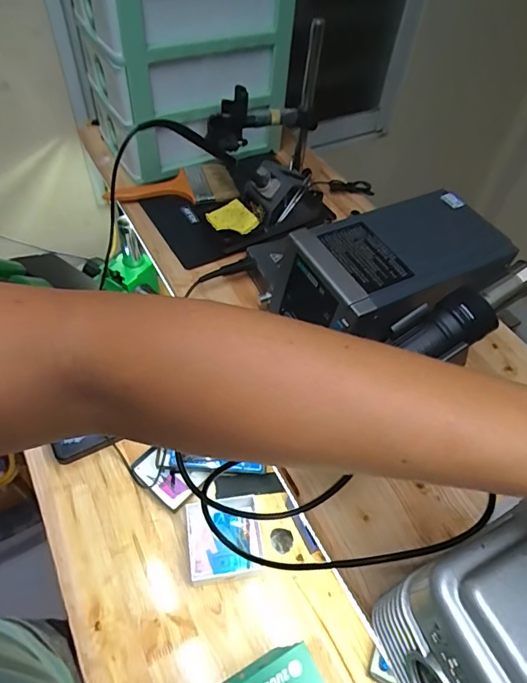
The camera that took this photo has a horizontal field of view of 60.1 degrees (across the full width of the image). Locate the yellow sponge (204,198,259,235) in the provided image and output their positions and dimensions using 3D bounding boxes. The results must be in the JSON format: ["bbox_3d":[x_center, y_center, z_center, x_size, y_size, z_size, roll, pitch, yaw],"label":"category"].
[{"bbox_3d":[-0.042,-0.162,0.606,0.049,0.018,0.057,-30,60,-25],"label":"yellow sponge"}]

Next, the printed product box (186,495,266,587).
[{"bbox_3d":[-0.055,0.285,0.657,0.104,0.045,0.104,-6,52,-9],"label":"printed product box"}]

